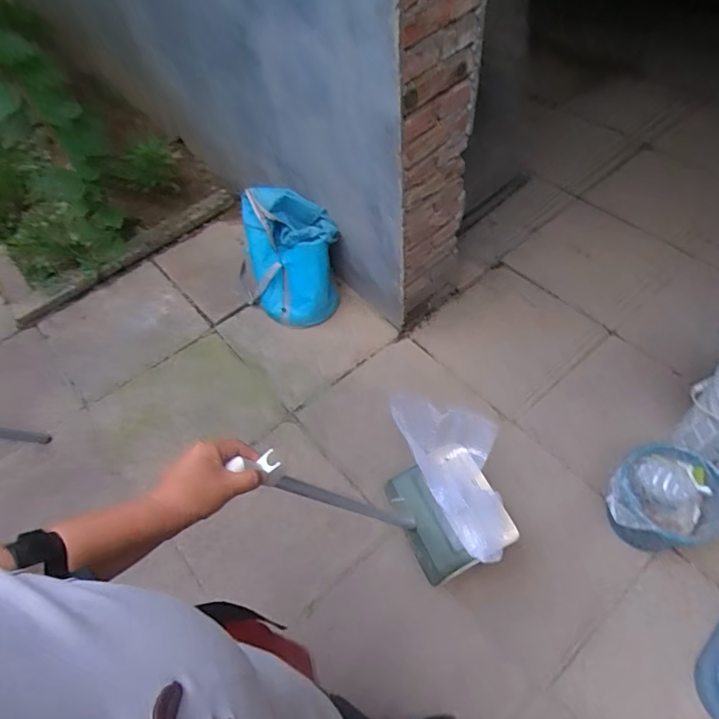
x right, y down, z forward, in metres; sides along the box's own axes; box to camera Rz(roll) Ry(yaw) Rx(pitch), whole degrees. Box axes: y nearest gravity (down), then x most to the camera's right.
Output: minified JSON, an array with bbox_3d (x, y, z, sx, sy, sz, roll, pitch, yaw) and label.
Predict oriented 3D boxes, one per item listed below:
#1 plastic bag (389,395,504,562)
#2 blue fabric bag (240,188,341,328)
[{"bbox_3d":[0.248,0.249,1.159,0.204,0.105,0.405,-21,61,-6],"label":"plastic bag"},{"bbox_3d":[-0.270,-0.351,1.730,0.382,0.411,0.286,26,66,18],"label":"blue fabric bag"}]

